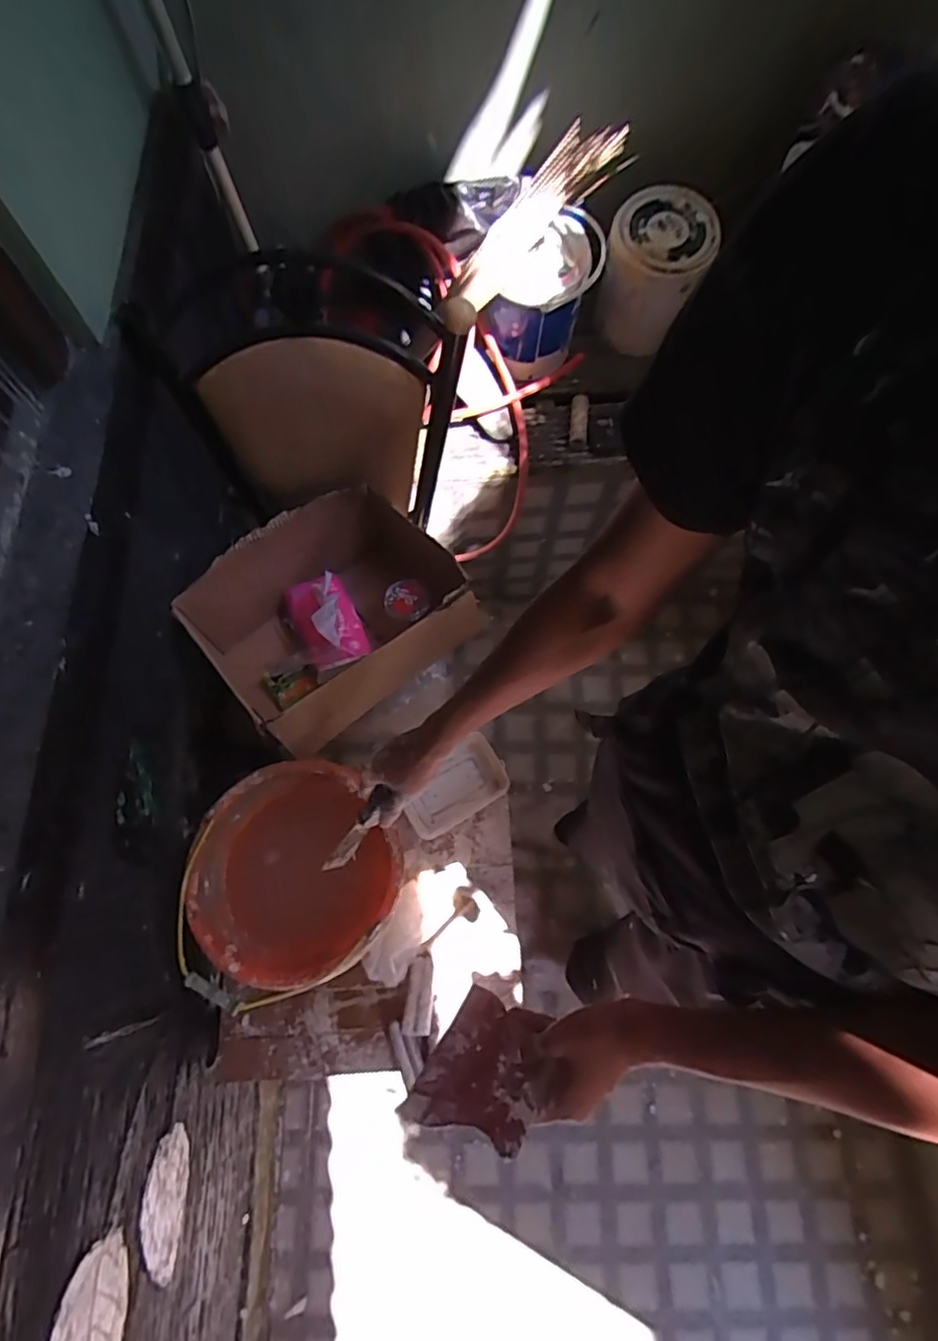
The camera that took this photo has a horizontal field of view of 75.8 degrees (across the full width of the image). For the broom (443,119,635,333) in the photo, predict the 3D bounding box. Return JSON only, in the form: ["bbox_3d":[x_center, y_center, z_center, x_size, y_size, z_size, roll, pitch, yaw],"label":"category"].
[{"bbox_3d":[0.090,-0.696,0.943,0.335,0.090,0.059,-35,69,29],"label":"broom"}]

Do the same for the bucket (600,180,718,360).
[{"bbox_3d":[0.336,-0.710,1.105,0.165,0.227,0.165,0,70,-1],"label":"bucket"}]

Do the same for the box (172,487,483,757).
[{"bbox_3d":[-0.203,-0.077,0.941,0.367,0.192,0.278,-37,75,-13],"label":"box"}]

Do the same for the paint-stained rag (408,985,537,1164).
[{"bbox_3d":[0.013,0.345,0.533,0.098,0.008,0.116,0,31,27],"label":"paint-stained rag"}]

